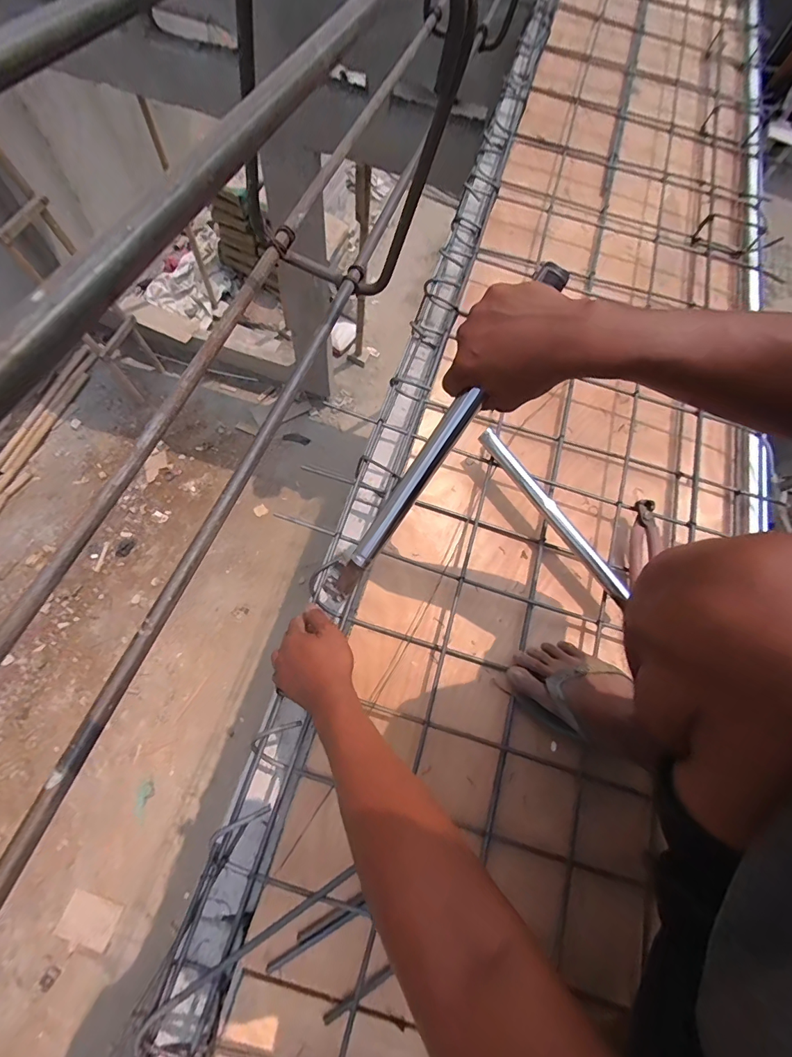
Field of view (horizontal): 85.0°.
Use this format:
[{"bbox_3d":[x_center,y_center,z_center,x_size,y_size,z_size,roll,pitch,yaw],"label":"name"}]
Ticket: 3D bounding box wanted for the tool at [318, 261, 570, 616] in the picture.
[{"bbox_3d":[0.028,-0.063,0.450,0.032,0.036,0.411,40,112,12],"label":"tool"}]

